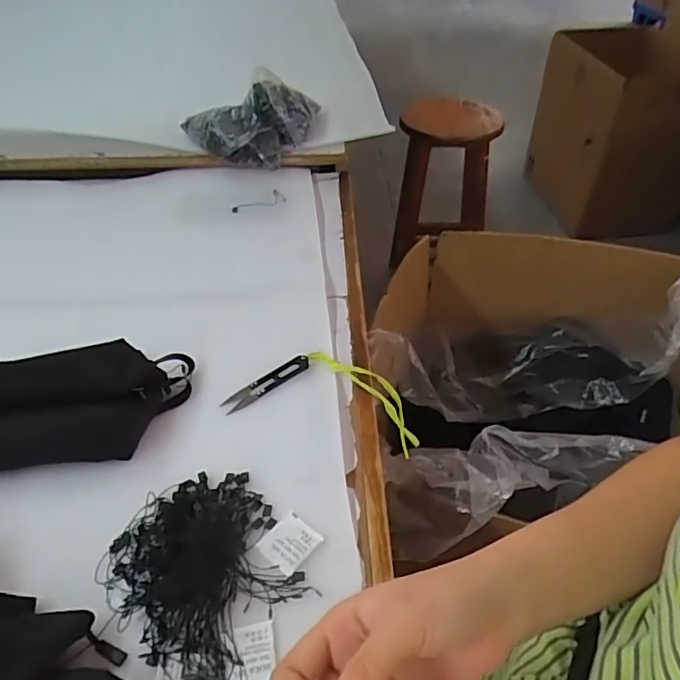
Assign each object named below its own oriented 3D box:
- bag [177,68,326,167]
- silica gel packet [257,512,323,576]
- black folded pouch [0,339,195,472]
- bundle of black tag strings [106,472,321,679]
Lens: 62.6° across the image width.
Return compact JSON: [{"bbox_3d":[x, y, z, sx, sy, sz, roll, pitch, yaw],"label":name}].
[{"bbox_3d":[-0.137,-0.344,0.895,0.220,0.138,0.138,-8,44,-9],"label":"bag"},{"bbox_3d":[-0.041,0.163,0.454,0.041,0.006,0.041,33,52,29],"label":"silica gel packet"},{"bbox_3d":[-0.253,0.051,0.527,0.216,0.071,0.087,-11,45,-13],"label":"black folded pouch"},{"bbox_3d":[-0.107,0.169,0.431,0.134,0.034,0.164,-24,49,-24],"label":"bundle of black tag strings"}]

